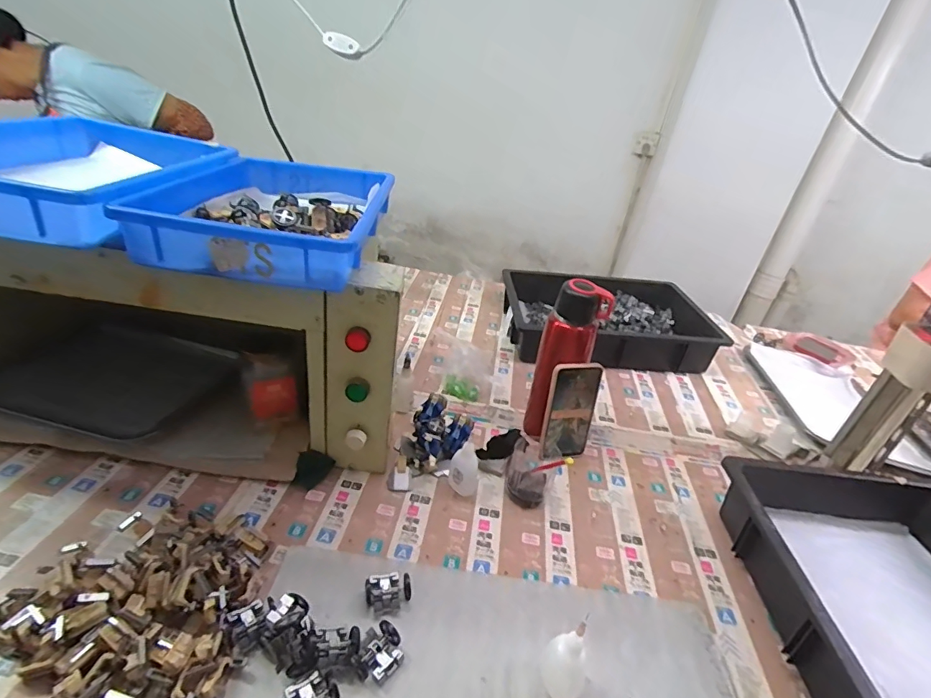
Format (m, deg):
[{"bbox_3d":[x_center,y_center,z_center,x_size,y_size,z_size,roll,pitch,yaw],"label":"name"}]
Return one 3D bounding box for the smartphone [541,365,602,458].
[{"bbox_3d":[0.160,0.097,0.712,0.079,0.159,0.013,2,22,-14],"label":"smartphone"}]

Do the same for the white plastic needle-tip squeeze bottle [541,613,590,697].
[{"bbox_3d":[0.098,0.288,0.441,0.041,0.099,0.044,24,34,25],"label":"white plastic needle-tip squeeze bottle"}]

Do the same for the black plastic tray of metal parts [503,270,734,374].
[{"bbox_3d":[0.320,-0.067,1.092,0.455,0.099,0.304,8,31,-2],"label":"black plastic tray of metal parts"}]

